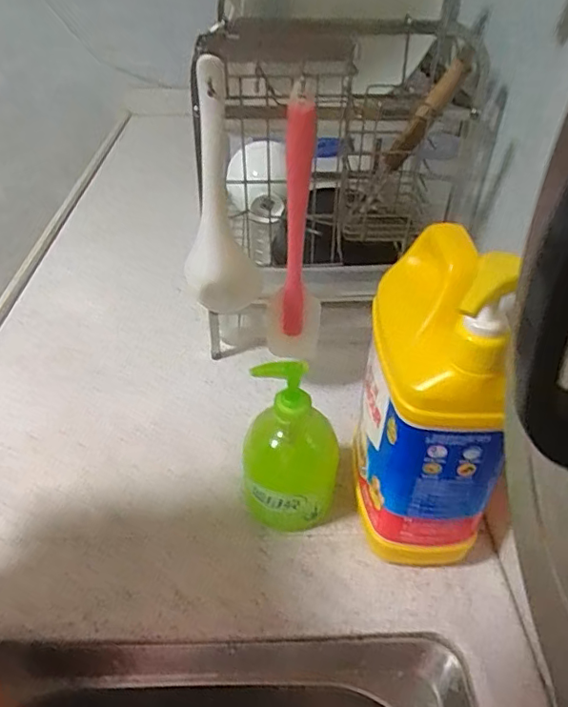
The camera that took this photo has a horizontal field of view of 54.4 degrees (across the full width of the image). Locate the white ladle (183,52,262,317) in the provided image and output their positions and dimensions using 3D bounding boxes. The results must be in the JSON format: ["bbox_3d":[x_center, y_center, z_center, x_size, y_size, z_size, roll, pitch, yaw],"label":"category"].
[{"bbox_3d":[-0.058,-0.126,0.463,0.073,0.201,0.048,-4,40,-6],"label":"white ladle"}]

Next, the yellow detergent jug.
[{"bbox_3d":[0.106,0.037,0.418,0.092,0.284,0.137,3,39,2],"label":"yellow detergent jug"}]

